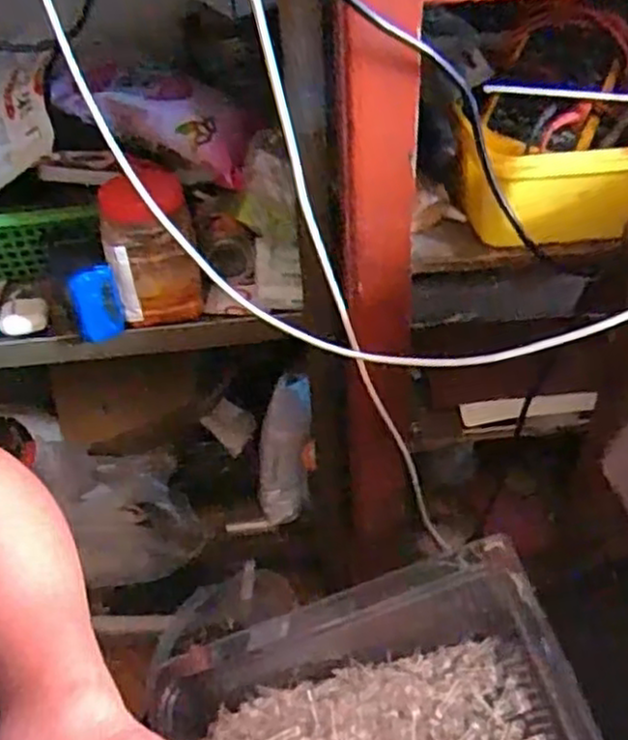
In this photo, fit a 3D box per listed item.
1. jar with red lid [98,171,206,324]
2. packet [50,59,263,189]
[{"bbox_3d":[-0.146,-0.112,0.658,0.076,0.126,0.063,-9,42,-7],"label":"jar with red lid"},{"bbox_3d":[-0.151,-0.257,0.736,0.201,0.047,0.110,31,53,3],"label":"packet"}]

